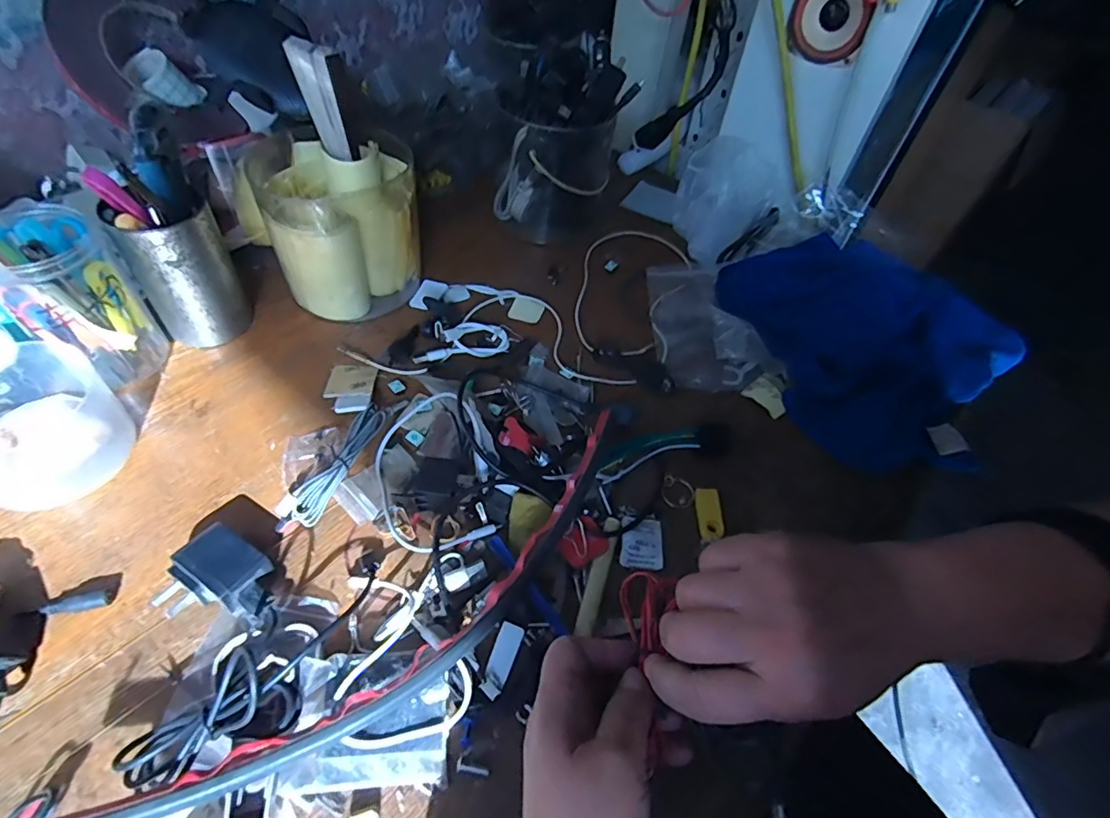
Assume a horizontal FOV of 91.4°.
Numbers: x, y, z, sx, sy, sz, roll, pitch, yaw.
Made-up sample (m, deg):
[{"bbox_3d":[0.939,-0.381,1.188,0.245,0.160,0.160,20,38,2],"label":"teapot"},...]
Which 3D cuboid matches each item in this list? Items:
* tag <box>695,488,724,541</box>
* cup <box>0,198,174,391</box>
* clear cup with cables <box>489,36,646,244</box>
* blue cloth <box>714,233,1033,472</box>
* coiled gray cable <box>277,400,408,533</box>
[{"bbox_3d":[0.112,0.076,0.392,0.017,0.004,0.039,-11,53,17],"label":"tag"},{"bbox_3d":[-0.343,-0.078,0.393,0.068,0.126,0.059,-35,62,-28],"label":"cup"},{"bbox_3d":[0.004,-0.293,0.585,0.133,0.147,0.156,0,52,-5],"label":"clear cup with cables"},{"bbox_3d":[0.295,-0.070,0.491,0.236,0.057,0.244,-19,56,-19],"label":"blue cloth"},{"bbox_3d":[-0.152,0.034,0.394,0.021,0.016,0.126,19,53,9],"label":"coiled gray cable"}]

